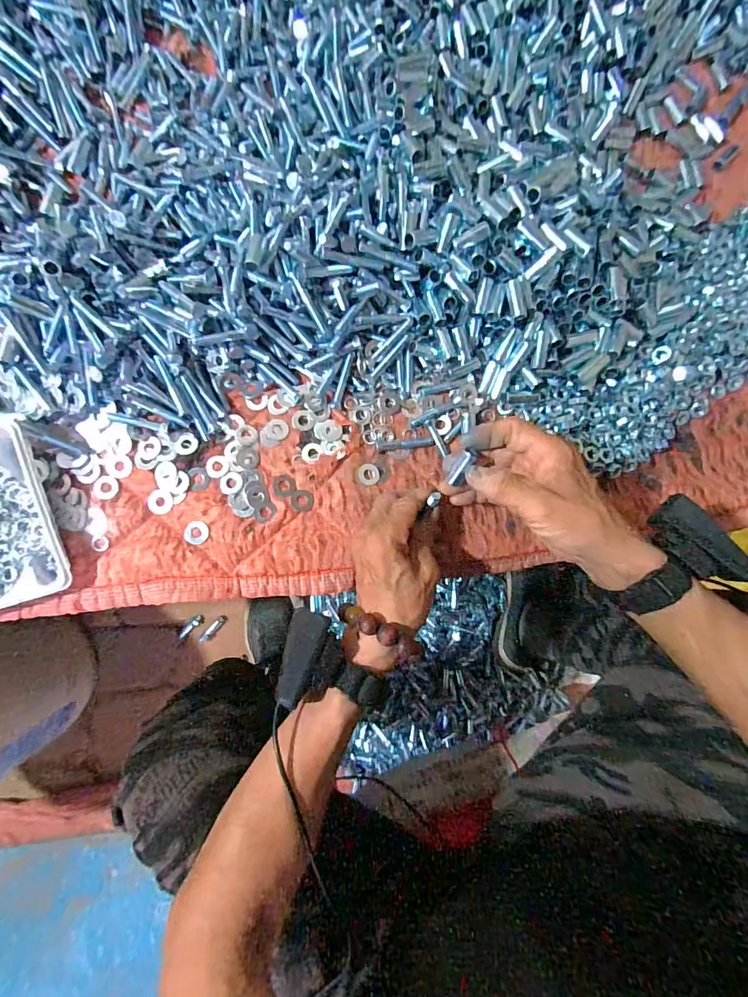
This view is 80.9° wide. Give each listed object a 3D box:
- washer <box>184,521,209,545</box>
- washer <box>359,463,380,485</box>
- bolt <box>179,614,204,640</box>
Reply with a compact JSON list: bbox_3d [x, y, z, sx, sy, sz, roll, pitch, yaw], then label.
[{"bbox_3d":[-0.167,0.032,0.411,0.022,0.004,0.023,-2,85,-5],"label":"washer"},{"bbox_3d":[-0.005,-0.023,0.435,0.021,0.004,0.022,0,85,-4],"label":"washer"},{"bbox_3d":[-0.355,0.250,0.854,0.019,0.014,0.056,44,84,-1],"label":"bolt"}]

